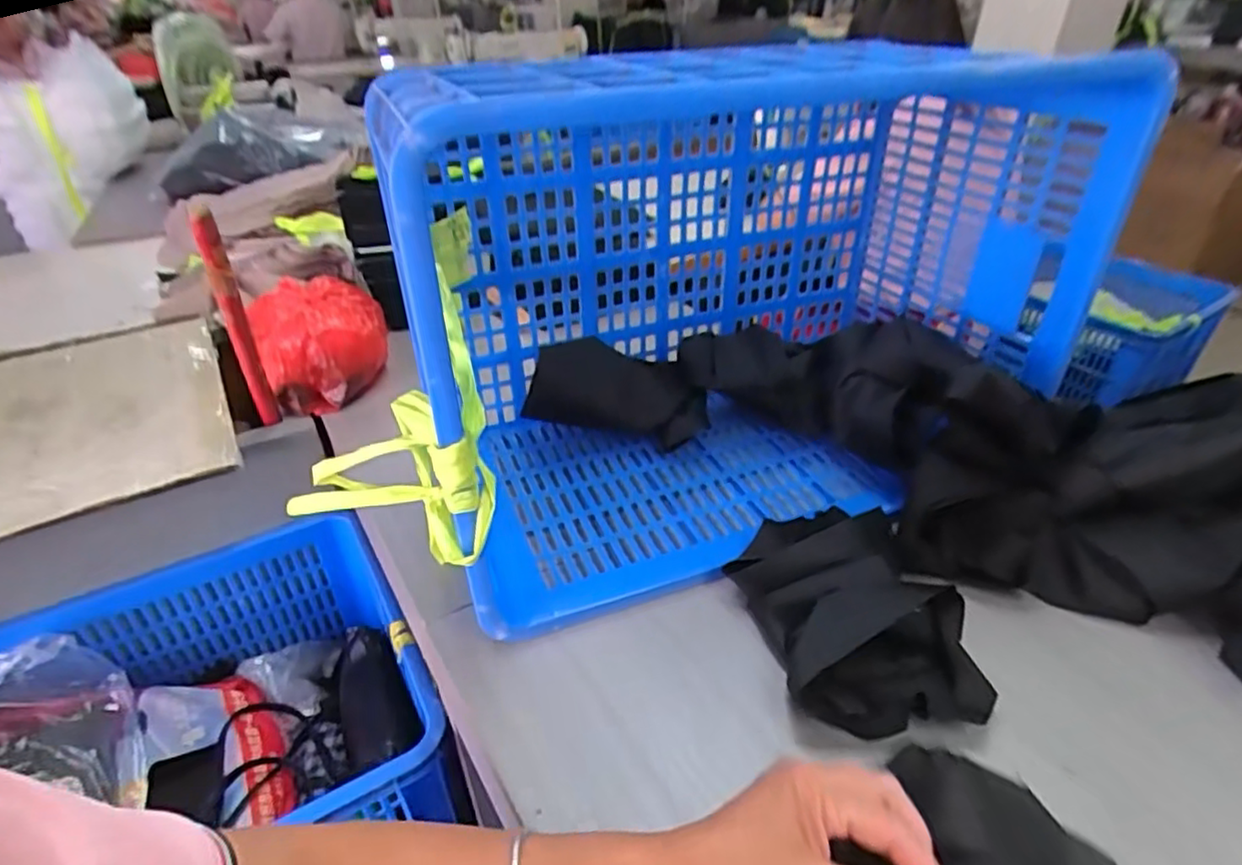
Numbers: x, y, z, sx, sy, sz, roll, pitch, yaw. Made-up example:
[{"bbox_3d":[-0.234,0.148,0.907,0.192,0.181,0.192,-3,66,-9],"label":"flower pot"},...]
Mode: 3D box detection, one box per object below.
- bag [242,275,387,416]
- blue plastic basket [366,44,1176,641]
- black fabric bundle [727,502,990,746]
[{"bbox_3d":[-0.406,-0.128,0.900,0.160,0.113,0.172,-17,39,-22],"label":"bag"},{"bbox_3d":[0.119,-0.133,0.661,0.600,0.399,0.338,-12,37,-15],"label":"blue plastic basket"},{"bbox_3d":[0.191,0.152,0.542,0.157,0.054,0.187,-7,36,-9],"label":"black fabric bundle"}]

